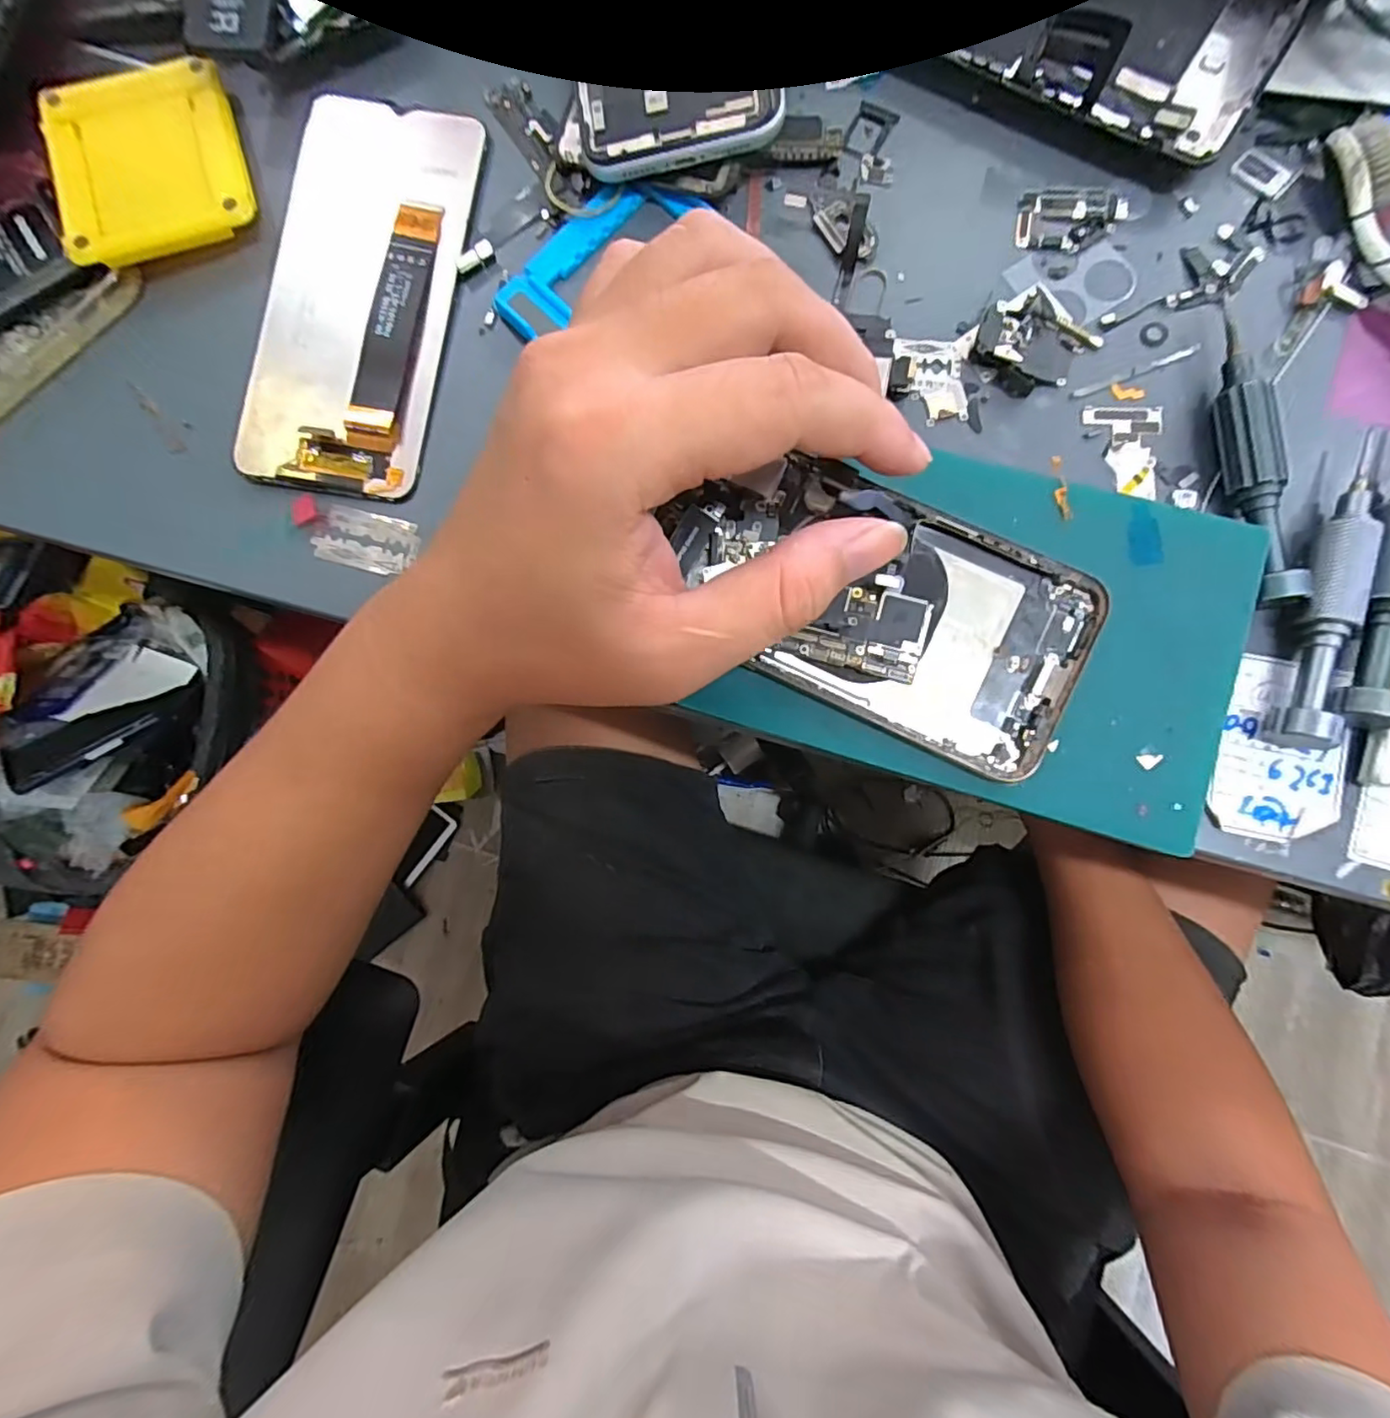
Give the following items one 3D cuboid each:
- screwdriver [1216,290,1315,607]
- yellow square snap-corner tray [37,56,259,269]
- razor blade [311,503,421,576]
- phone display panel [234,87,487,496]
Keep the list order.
[{"bbox_3d":[0.183,-0.088,0.200,0.014,0.019,0.108,-2,84,4],"label":"screwdriver"},{"bbox_3d":[-0.216,-0.218,0.236,0.068,0.015,0.083,-19,83,2],"label":"yellow square snap-corner tray"},{"bbox_3d":[-0.125,-0.064,0.228,0.038,0.004,0.022,14,85,5],"label":"razor blade"},{"bbox_3d":[-0.131,-0.161,0.232,0.073,0.007,0.155,8,86,3],"label":"phone display panel"}]

